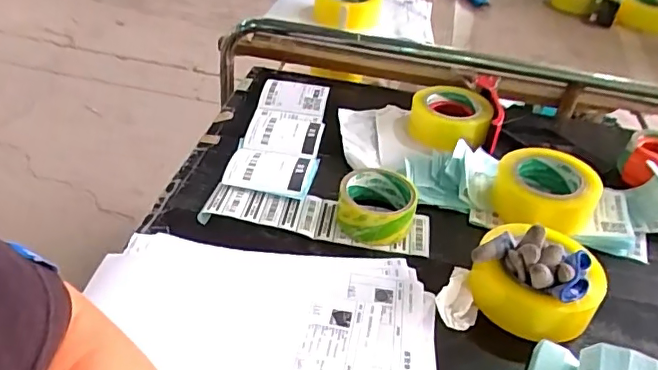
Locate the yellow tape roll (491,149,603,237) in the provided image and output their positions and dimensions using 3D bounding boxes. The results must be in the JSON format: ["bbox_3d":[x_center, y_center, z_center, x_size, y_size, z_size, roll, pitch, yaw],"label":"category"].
[{"bbox_3d":[0.273,0.005,0.699,0.120,0.055,0.120,4,38,-3],"label":"yellow tape roll"}]

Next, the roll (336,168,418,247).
[{"bbox_3d":[0.057,0.023,0.652,0.085,0.040,0.088,4,38,-3],"label":"roll"}]

